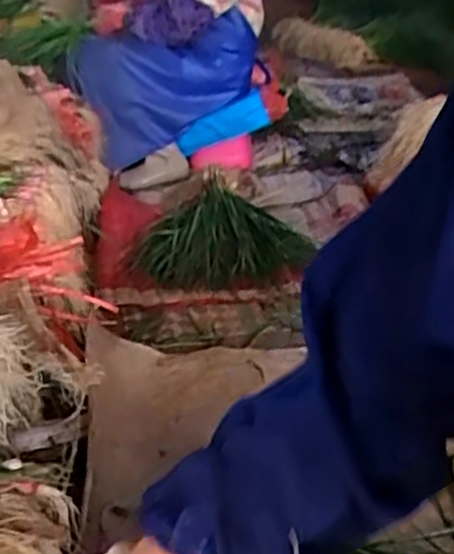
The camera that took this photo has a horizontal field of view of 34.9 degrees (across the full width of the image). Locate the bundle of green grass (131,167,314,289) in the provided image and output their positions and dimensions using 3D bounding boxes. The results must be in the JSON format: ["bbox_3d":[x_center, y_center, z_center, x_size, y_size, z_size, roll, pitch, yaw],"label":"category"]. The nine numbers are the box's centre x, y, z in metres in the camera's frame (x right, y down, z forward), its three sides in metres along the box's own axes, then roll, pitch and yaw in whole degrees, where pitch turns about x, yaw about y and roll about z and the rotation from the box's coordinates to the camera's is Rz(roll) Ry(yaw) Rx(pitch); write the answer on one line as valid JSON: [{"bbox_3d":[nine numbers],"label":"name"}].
[{"bbox_3d":[-0.009,-0.127,1.818,0.401,0.060,0.544,-1,30,0],"label":"bundle of green grass"}]

